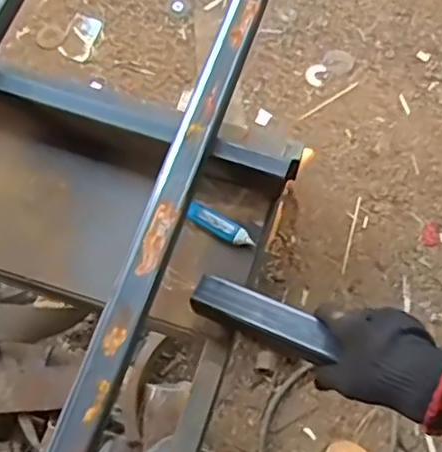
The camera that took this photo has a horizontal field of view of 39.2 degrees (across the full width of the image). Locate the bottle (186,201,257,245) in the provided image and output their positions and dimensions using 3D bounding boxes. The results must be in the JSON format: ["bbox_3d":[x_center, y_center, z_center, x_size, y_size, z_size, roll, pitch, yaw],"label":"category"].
[{"bbox_3d":[0.001,-0.001,0.769,0.089,0.014,0.024,26,71,11],"label":"bottle"}]

